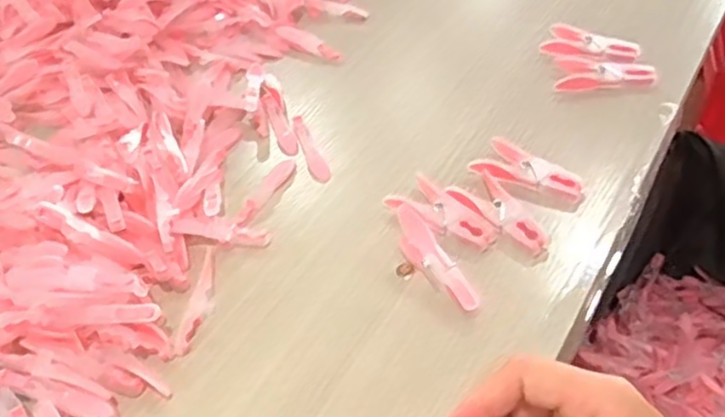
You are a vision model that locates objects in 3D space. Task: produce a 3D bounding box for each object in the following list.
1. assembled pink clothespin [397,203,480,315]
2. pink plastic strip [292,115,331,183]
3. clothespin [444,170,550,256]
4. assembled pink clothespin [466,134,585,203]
[{"bbox_3d":[0.045,0.032,0.423,0.015,0.032,0.074,-26,47,-16],"label":"assembled pink clothespin"},{"bbox_3d":[-0.041,-0.049,0.538,0.014,0.009,0.076,-16,48,-10],"label":"pink plastic strip"},{"bbox_3d":[0.093,0.002,0.456,0.033,0.008,0.078,-29,51,-20],"label":"clothespin"},{"bbox_3d":[0.116,-0.023,0.479,0.075,0.016,0.034,33,58,30],"label":"assembled pink clothespin"}]

